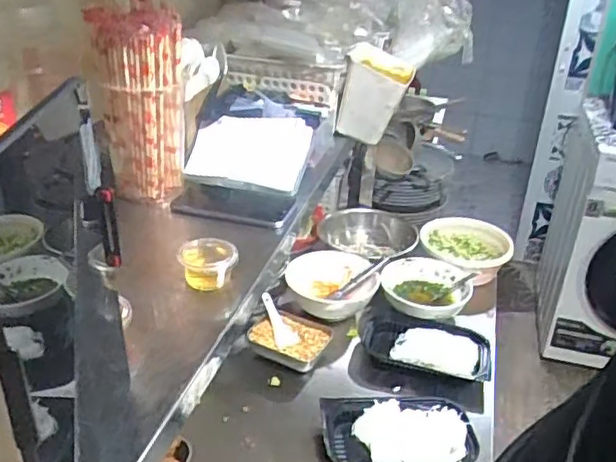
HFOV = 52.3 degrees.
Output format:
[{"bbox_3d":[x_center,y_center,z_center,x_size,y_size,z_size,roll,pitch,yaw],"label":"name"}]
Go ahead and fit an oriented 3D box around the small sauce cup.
[{"bbox_3d":[-0.101,0.035,0.641,0.059,0.035,0.051,4,30,2],"label":"small sauce cup"}]

